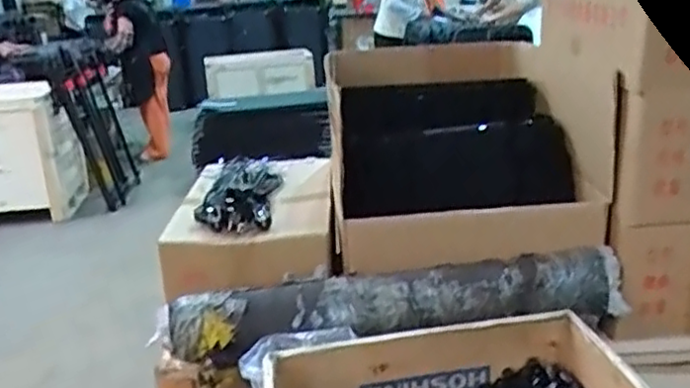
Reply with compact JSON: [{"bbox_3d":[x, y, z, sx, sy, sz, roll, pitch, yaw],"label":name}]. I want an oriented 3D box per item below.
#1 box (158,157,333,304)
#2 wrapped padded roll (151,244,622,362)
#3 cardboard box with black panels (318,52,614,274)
[{"bbox_3d":[-0.195,0.027,1.503,0.317,0.159,0.508,-3,19,-1],"label":"box"},{"bbox_3d":[0.100,0.189,1.271,0.862,0.115,0.135,-6,19,-9],"label":"wrapped padded roll"},{"bbox_3d":[0.240,-0.115,1.564,0.535,0.345,0.572,-4,19,-2],"label":"cardboard box with black panels"}]

